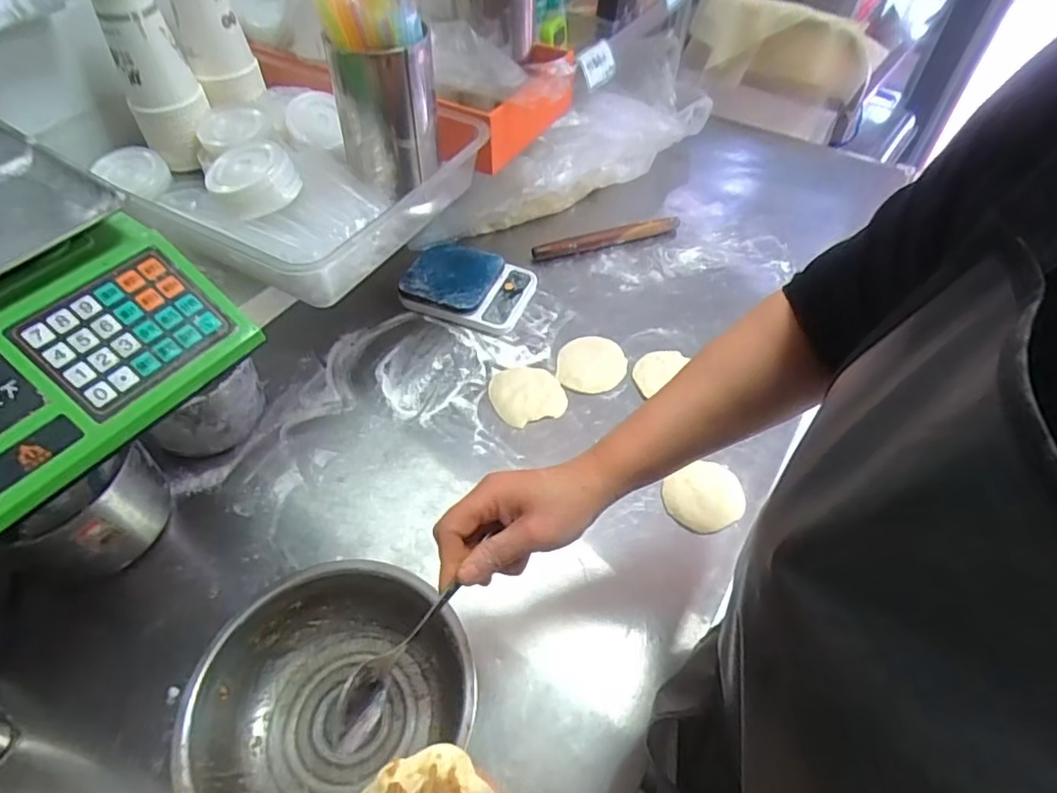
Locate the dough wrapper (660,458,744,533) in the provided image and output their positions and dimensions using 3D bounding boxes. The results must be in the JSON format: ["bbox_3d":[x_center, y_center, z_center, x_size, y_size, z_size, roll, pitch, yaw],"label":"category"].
[{"bbox_3d":[0.205,0.115,0.700,0.098,0.010,0.081,-25,55,-19],"label":"dough wrapper"}]

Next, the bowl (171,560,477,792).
[{"bbox_3d":[-0.166,0.270,0.533,0.229,0.089,0.212,0,51,0],"label":"bowl"}]

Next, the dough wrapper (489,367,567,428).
[{"bbox_3d":[-0.002,-0.004,0.802,0.092,0.004,0.092,-3,57,5],"label":"dough wrapper"}]

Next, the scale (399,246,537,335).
[{"bbox_3d":[-0.087,-0.166,0.904,0.177,0.050,0.134,17,53,14],"label":"scale"}]

